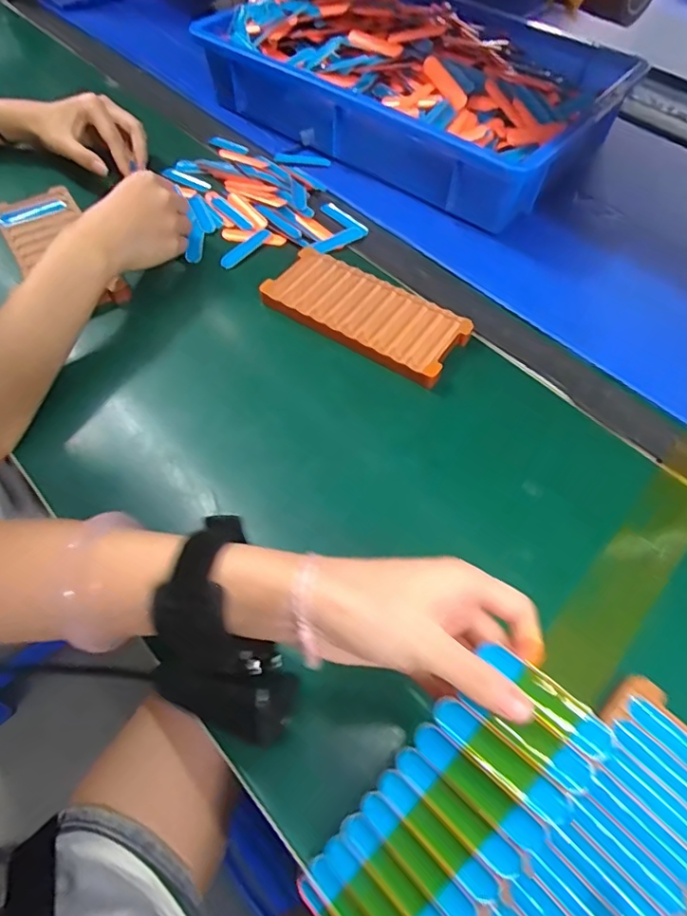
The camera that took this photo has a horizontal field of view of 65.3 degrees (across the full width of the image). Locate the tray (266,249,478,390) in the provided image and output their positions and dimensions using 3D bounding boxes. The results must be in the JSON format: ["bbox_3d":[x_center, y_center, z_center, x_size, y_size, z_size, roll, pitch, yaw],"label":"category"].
[{"bbox_3d":[0.020,-0.128,0.467,0.172,0.013,0.082,31,62,16],"label":"tray"}]

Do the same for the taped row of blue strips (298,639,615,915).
[{"bbox_3d":[0.044,0.164,0.239,0.065,0.011,0.163,41,101,21],"label":"taped row of blue strips"}]

